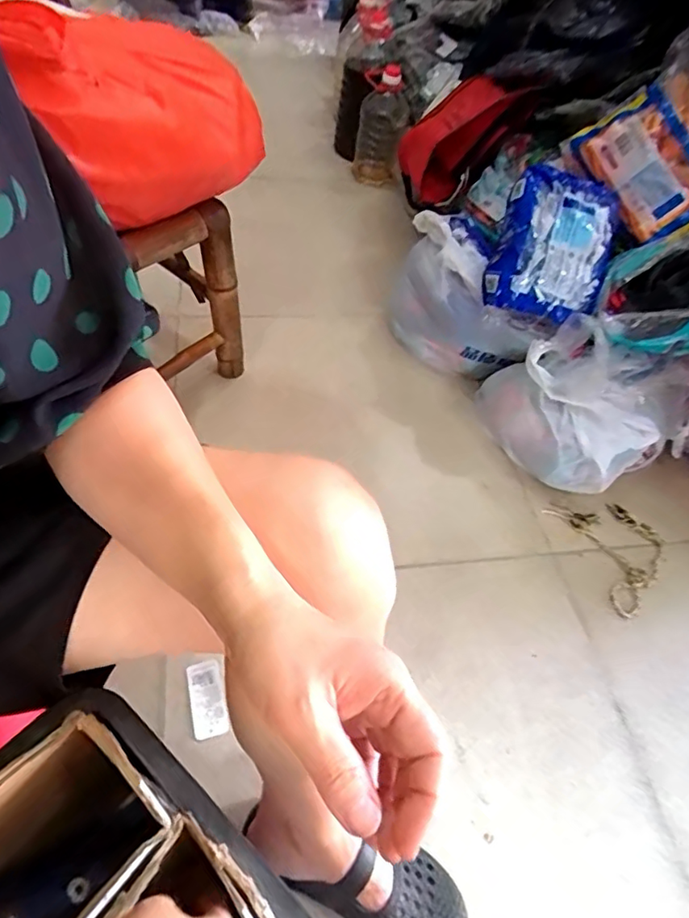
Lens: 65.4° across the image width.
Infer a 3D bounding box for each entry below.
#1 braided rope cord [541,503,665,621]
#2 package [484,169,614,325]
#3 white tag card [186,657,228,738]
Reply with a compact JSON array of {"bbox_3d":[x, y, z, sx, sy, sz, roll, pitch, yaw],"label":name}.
[{"bbox_3d":[0.453,0.145,0.879,0.157,0.019,0.203,-14,54,-17],"label":"braided rope cord"},{"bbox_3d":[0.337,-0.344,0.872,0.176,0.225,0.055,17,13,6],"label":"package"},{"bbox_3d":[-0.175,0.303,0.683,0.042,0.009,0.093,-6,52,-22],"label":"white tag card"}]

